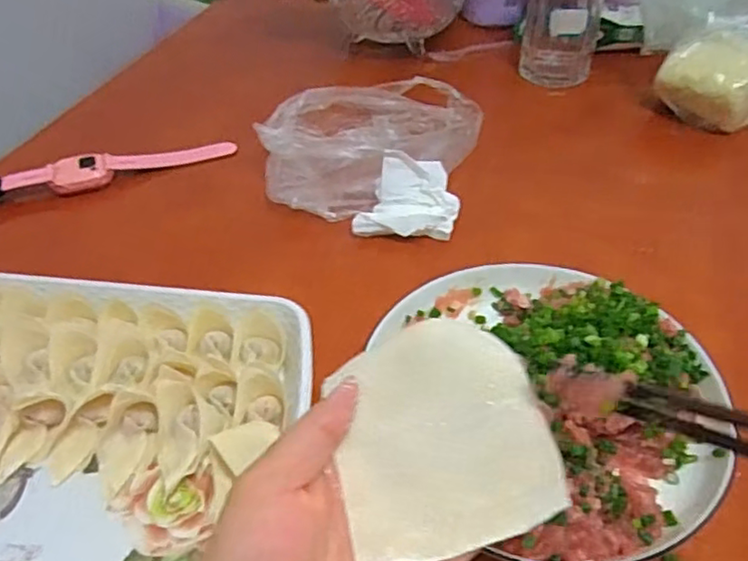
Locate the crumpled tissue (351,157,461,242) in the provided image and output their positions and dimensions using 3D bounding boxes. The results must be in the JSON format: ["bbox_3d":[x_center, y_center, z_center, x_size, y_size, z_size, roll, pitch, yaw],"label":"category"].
[{"bbox_3d":[0.026,-0.064,0.504,0.078,0.042,0.067,2,44,5],"label":"crumpled tissue"}]

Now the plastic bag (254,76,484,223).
[{"bbox_3d":[-0.006,-0.131,0.561,0.211,0.057,0.142,-31,51,-27],"label":"plastic bag"}]

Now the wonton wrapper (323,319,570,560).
[{"bbox_3d":[0.026,0.059,0.254,0.079,0.006,0.086,-16,62,0],"label":"wonton wrapper"}]

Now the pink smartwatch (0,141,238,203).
[{"bbox_3d":[-0.228,-0.097,0.557,0.212,0.016,0.038,-15,45,-13],"label":"pink smartwatch"}]

